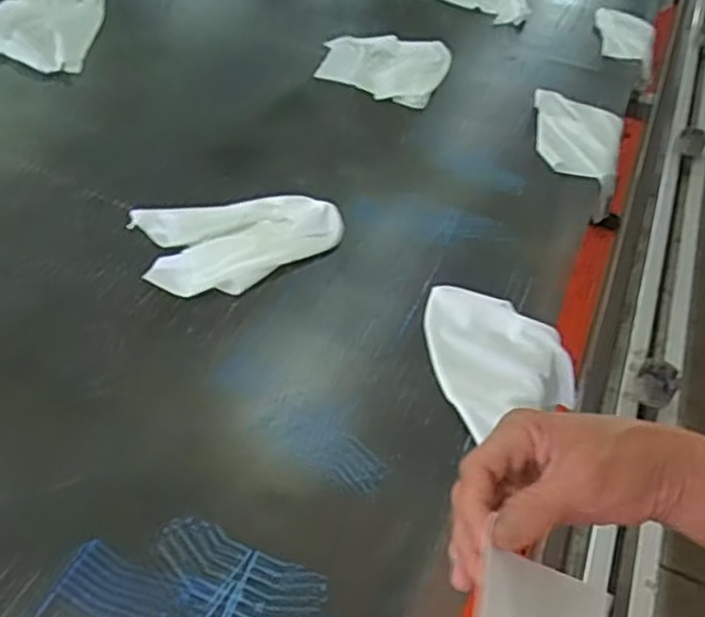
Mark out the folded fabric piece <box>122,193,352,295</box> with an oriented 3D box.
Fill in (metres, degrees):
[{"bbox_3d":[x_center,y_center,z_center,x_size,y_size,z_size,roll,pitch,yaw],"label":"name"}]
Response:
[{"bbox_3d":[-0.113,-0.074,0.753,0.210,0.014,0.127,-9,47,-16],"label":"folded fabric piece"}]

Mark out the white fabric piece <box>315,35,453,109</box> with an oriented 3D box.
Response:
[{"bbox_3d":[0.043,-0.369,1.078,0.190,0.041,0.174,16,43,6],"label":"white fabric piece"}]

